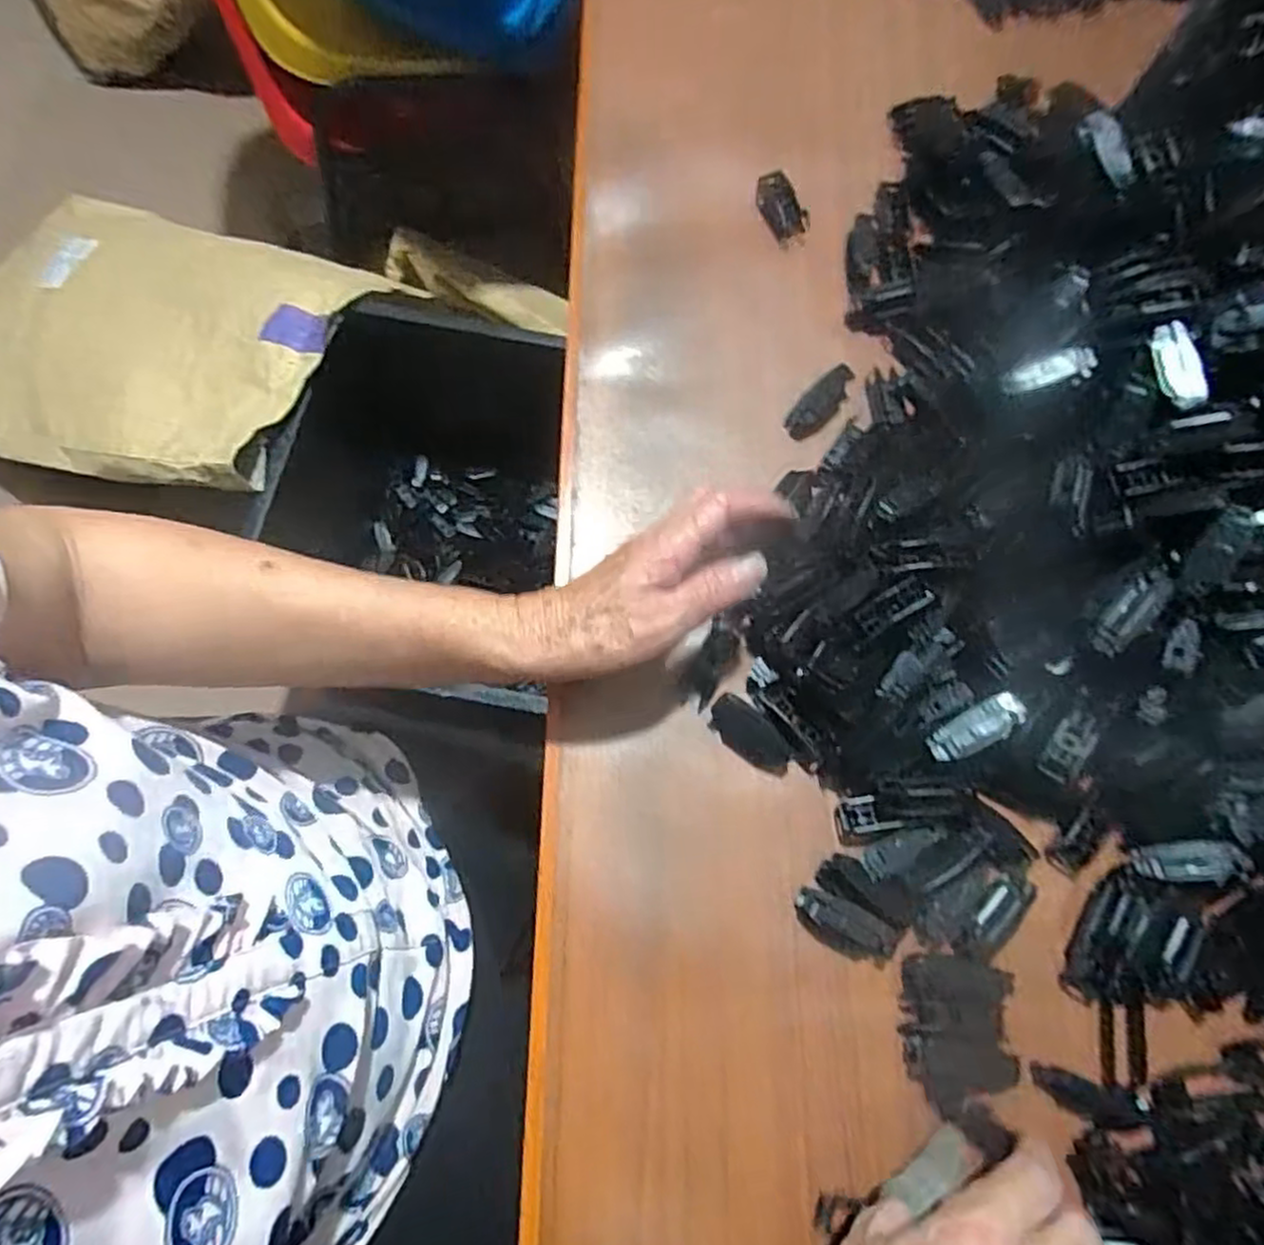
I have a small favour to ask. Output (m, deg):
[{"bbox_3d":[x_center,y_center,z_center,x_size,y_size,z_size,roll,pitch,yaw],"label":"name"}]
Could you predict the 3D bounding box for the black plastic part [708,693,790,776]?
[{"bbox_3d":[0.065,0.061,0.383,0.050,0.005,0.025,39,101,9],"label":"black plastic part"}]

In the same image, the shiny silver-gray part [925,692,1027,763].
[{"bbox_3d":[0.171,0.053,0.352,0.049,0.008,0.019,-31,74,6],"label":"shiny silver-gray part"}]

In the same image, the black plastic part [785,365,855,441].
[{"bbox_3d":[0.117,-0.136,0.441,0.020,0.016,0.050,42,78,9],"label":"black plastic part"}]

